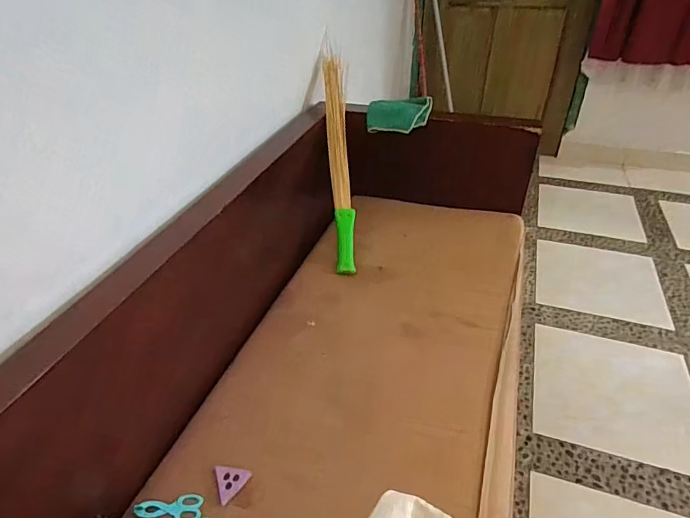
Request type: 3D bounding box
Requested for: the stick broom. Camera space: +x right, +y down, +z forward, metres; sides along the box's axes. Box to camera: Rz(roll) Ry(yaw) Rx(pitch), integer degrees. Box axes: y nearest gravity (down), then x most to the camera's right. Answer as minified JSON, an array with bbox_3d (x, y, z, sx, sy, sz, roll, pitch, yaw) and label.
[{"bbox_3d":[-0.013,-0.291,1.151,0.056,0.036,0.692,-3,68,-3],"label":"stick broom"}]

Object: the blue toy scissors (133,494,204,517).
[{"bbox_3d":[-0.240,0.338,0.616,0.085,0.013,0.037,-1,36,-1],"label":"blue toy scissors"}]

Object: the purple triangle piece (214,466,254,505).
[{"bbox_3d":[-0.162,0.319,0.639,0.050,0.004,0.047,13,49,-2],"label":"purple triangle piece"}]

